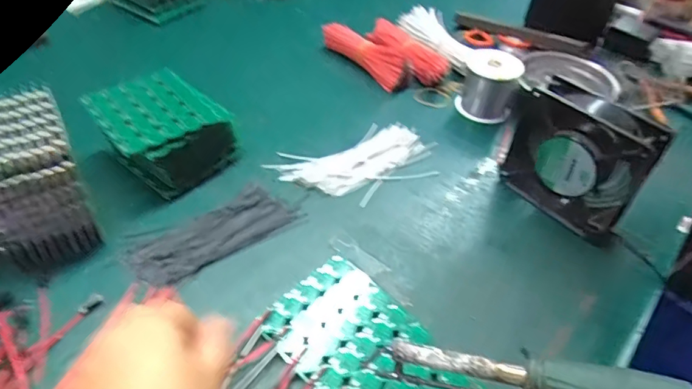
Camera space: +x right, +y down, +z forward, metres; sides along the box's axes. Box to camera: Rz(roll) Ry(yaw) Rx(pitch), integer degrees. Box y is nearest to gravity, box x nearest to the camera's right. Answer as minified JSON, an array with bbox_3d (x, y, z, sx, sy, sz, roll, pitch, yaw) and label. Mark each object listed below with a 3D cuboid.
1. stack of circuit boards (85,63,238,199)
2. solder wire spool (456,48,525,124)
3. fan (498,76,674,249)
[{"bbox_3d":[-0.183,-0.067,0.493,0.119,0.061,0.127,-25,53,-29],"label":"stack of circuit boards"},{"bbox_3d":[0.178,-0.140,0.601,0.069,0.069,0.075,18,46,11],"label":"solder wire spool"},{"bbox_3d":[0.218,-0.033,0.461,0.046,0.125,0.123,-33,57,-33],"label":"fan"}]

